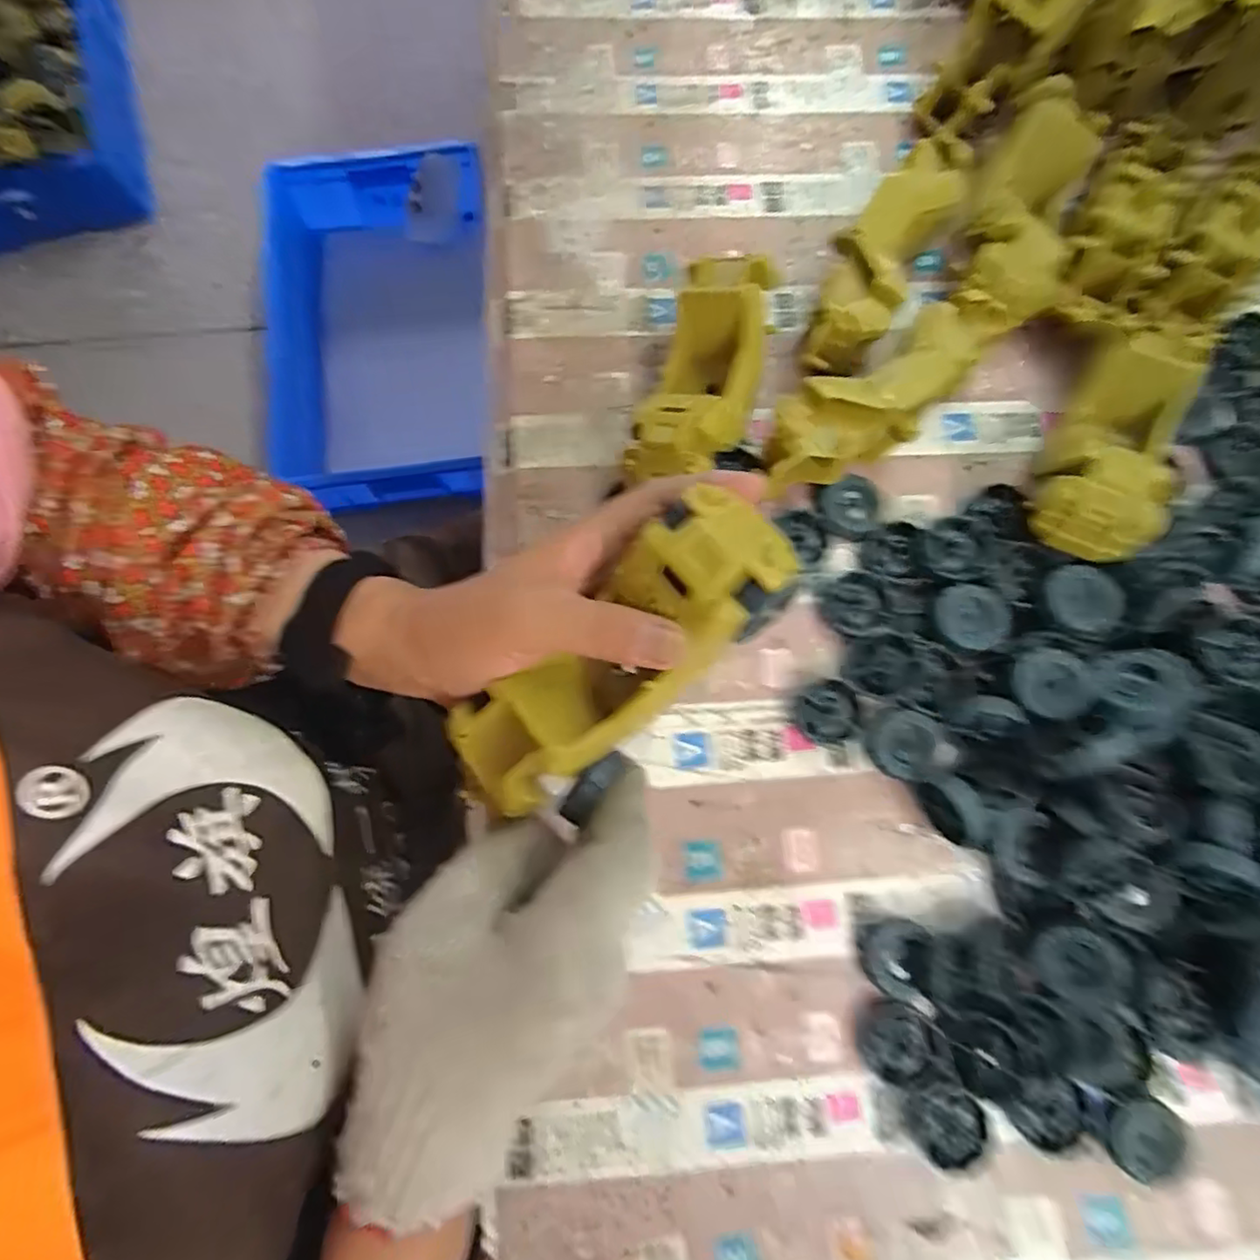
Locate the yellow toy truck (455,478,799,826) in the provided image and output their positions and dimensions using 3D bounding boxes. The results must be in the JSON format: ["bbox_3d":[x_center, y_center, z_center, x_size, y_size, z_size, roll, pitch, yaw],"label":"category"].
[{"bbox_3d":[-0.008,0.014,0.271,0.173,0.042,0.059,-41,81,11],"label":"yellow toy truck"}]

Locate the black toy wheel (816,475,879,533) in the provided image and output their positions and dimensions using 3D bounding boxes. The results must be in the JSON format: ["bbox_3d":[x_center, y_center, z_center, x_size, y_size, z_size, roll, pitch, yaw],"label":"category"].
[{"bbox_3d":[0.133,-0.077,0.396,0.036,0.012,0.034,0,78,-1],"label":"black toy wheel"}]

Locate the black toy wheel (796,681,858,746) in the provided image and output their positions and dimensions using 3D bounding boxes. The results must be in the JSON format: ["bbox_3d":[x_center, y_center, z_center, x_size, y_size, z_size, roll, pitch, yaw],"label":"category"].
[{"bbox_3d":[0.112,0.047,0.368,0.031,0.013,0.035,22,78,4],"label":"black toy wheel"}]

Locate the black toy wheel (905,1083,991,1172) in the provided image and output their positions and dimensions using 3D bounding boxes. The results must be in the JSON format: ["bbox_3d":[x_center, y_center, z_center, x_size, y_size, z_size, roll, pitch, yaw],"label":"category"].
[{"bbox_3d":[0.160,0.250,0.327,0.035,0.011,0.038,0,78,-1],"label":"black toy wheel"}]

